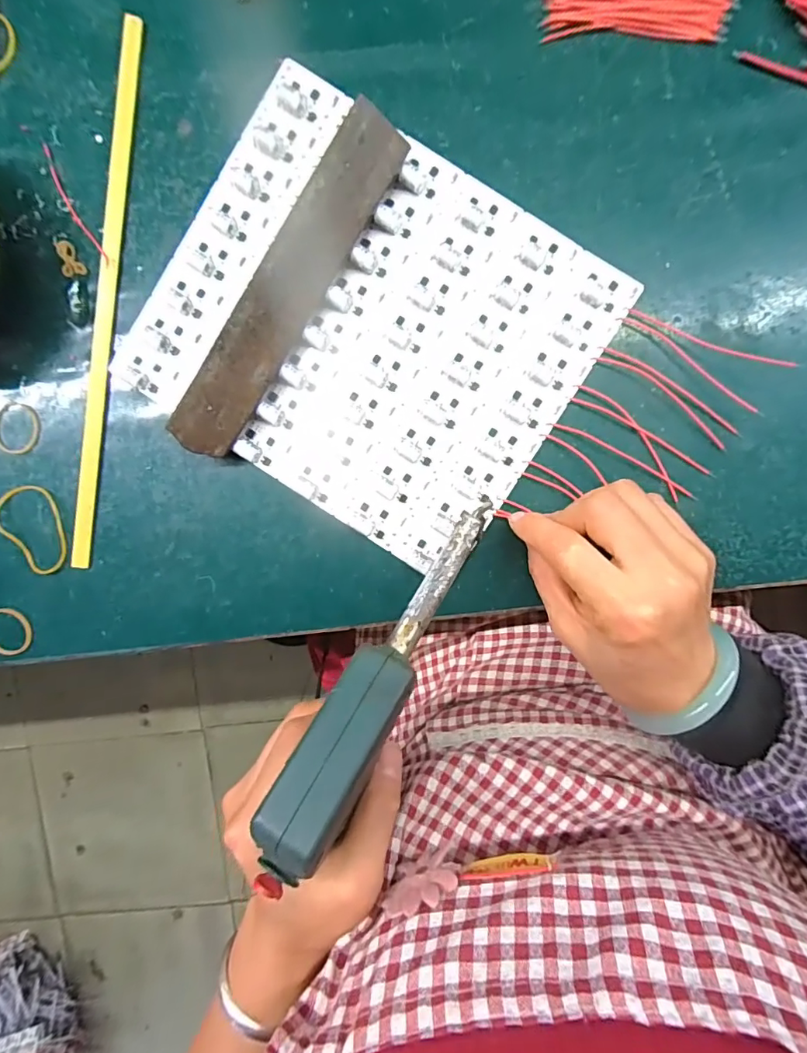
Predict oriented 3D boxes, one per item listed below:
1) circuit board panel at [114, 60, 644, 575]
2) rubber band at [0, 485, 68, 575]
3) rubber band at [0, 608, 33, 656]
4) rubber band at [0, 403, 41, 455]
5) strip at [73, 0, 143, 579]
[{"bbox_3d":[-0.020,-0.113,0.278,0.234,0.010,0.200,33,95,0],"label":"circuit board panel"},{"bbox_3d":[-0.225,0.000,0.297,0.040,0.004,0.055,-39,91,4],"label":"rubber band"},{"bbox_3d":[-0.248,0.066,0.303,0.031,0.004,0.029,0,94,3],"label":"rubber band"},{"bbox_3d":[-0.236,-0.059,0.295,0.030,0.004,0.031,5,94,3],"label":"rubber band"},{"bbox_3d":[-0.174,-0.130,0.286,0.013,0.005,0.309,8,94,2],"label":"strip"}]

